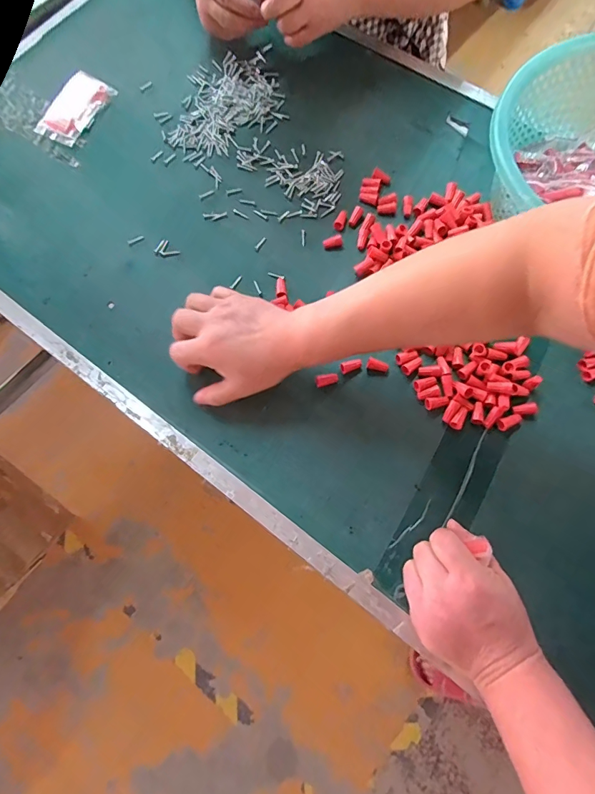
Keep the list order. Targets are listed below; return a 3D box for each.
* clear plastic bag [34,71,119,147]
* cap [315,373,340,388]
[{"bbox_3d":[-0.295,-0.381,0.541,0.064,0.014,0.102,29,76,9],"label":"clear plastic bag"},{"bbox_3d":[0.031,-0.018,0.432,0.026,0.013,0.012,-6,74,0],"label":"cap"}]

